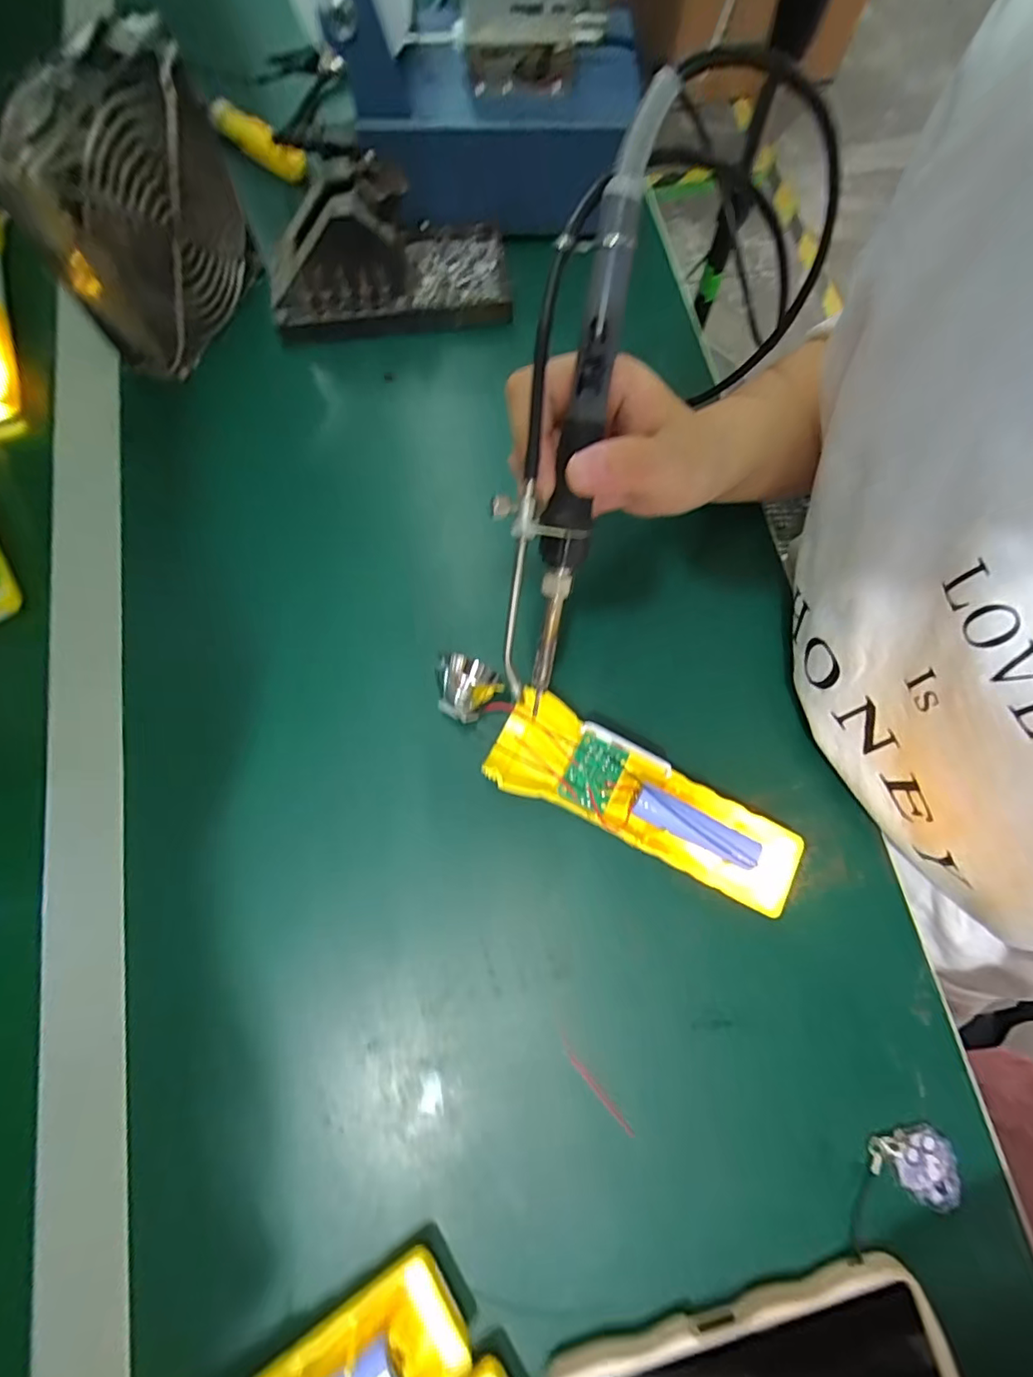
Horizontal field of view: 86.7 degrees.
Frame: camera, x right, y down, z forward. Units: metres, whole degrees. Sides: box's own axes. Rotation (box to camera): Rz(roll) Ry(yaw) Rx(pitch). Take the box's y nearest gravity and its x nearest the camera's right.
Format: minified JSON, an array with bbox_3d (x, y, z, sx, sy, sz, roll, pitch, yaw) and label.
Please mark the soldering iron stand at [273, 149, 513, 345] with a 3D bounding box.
[{"bbox_3d":[-0.086,-0.296,0.360,0.156,0.071,0.082,-8,75,-3],"label":"soldering iron stand"}]

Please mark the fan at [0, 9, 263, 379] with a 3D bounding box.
[{"bbox_3d":[-0.222,-0.285,0.327,0.052,0.123,0.128,18,76,6],"label":"fan"}]

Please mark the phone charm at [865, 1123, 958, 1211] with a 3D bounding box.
[{"bbox_3d":[0.185,0.222,0.253,0.038,0.005,0.031,-3,75,-2],"label":"phone charm"}]

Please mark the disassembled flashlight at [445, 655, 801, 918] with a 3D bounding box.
[{"bbox_3d":[0.047,0.051,0.283,0.203,0.033,0.050,28,76,6],"label":"disassembled flashlight"}]

